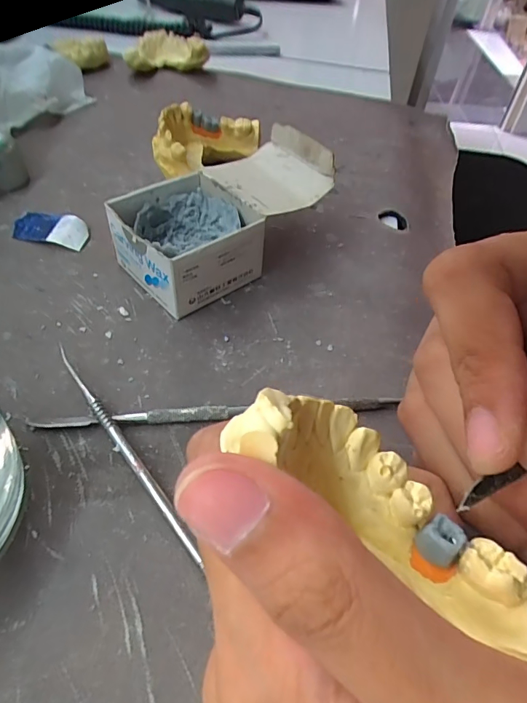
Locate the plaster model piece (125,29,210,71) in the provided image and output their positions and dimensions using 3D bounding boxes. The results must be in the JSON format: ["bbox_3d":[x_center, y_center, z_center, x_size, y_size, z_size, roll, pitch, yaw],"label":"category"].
[{"bbox_3d":[-0.086,-0.271,0.402,0.069,0.028,0.050,1,50,-5],"label":"plaster model piece"}]

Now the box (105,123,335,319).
[{"bbox_3d":[-0.021,-0.068,0.224,0.112,0.048,0.055,-31,60,-28],"label":"box"}]

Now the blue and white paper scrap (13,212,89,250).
[{"bbox_3d":[-0.114,-0.066,0.239,0.038,0.007,0.020,9,50,1],"label":"blue and white paper scrap"}]

